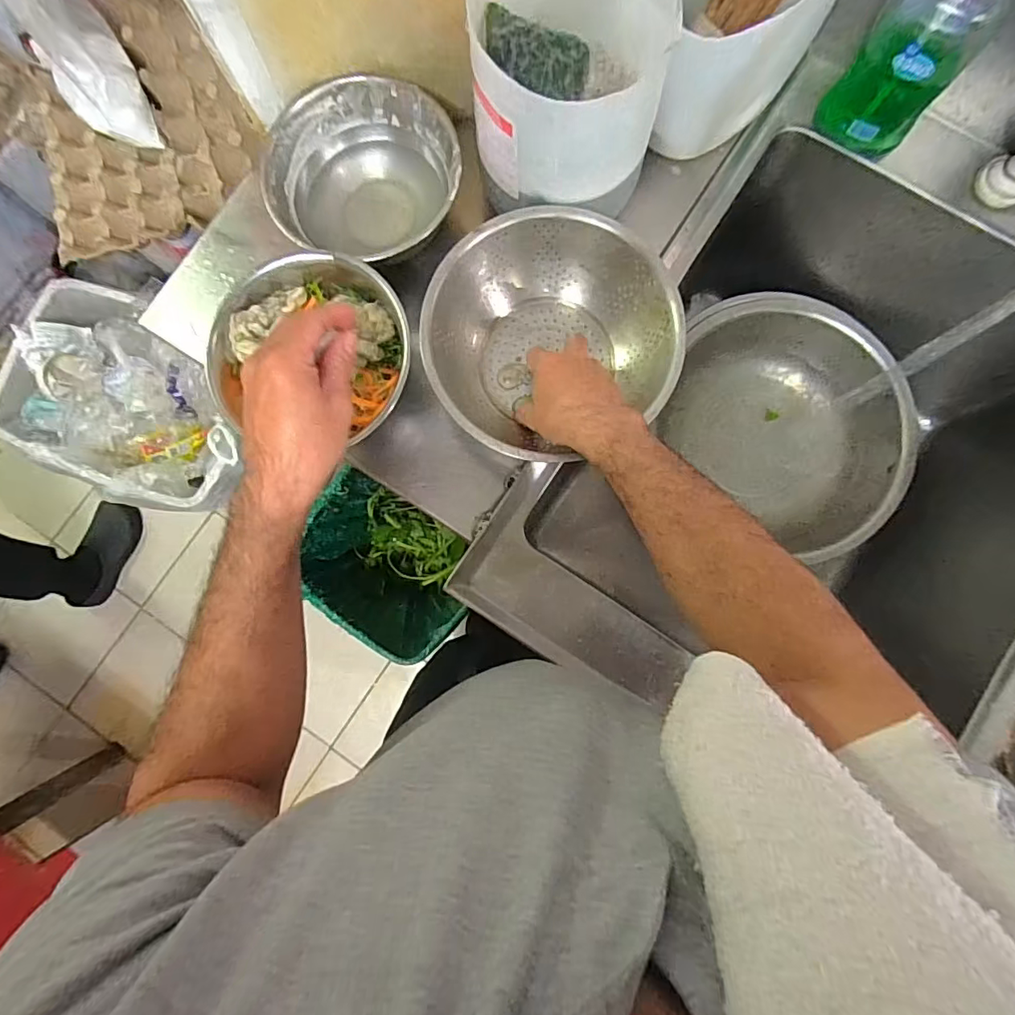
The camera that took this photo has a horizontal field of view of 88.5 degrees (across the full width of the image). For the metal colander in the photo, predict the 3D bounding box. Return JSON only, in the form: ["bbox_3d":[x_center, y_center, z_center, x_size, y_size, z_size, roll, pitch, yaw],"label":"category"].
[{"bbox_3d":[0.035,-0.146,0.460,0.204,0.078,0.196,0,84,1],"label":"metal colander"}]

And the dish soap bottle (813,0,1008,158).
[{"bbox_3d":[0.355,-0.400,0.439,0.086,0.189,0.056,41,86,5],"label":"dish soap bottle"}]

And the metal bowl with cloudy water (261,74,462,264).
[{"bbox_3d":[-0.127,-0.295,0.485,0.165,0.078,0.153,0,84,1],"label":"metal bowl with cloudy water"}]

